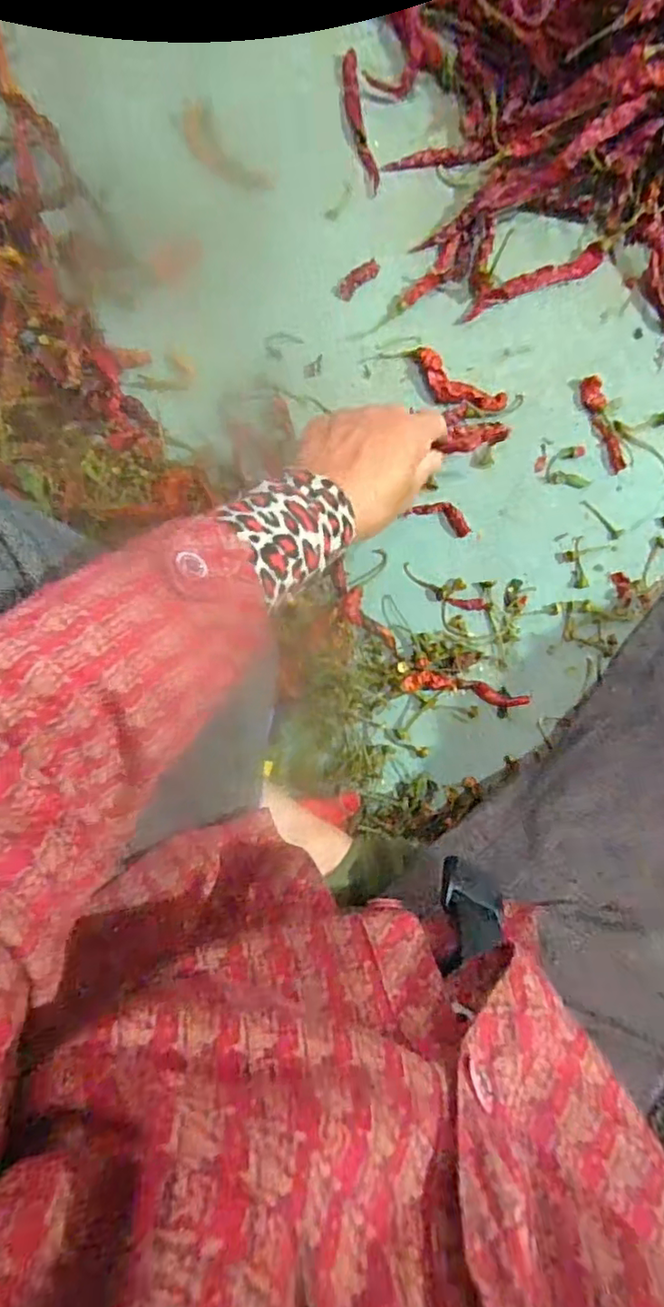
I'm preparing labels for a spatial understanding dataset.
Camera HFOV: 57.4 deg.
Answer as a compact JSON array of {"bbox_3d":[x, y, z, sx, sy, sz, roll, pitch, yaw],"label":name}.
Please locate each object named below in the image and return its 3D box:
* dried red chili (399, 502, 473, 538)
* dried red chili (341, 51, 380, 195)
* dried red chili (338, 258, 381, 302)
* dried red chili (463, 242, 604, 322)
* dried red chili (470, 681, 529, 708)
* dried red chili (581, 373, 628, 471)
[{"bbox_3d":[0.084,-0.106,0.467,0.054,0.006,0.021,19,88,-8],"label":"dried red chili"},{"bbox_3d":[0.021,-0.397,0.454,0.015,0.007,0.097,-14,93,-8],"label":"dried red chili"},{"bbox_3d":[0.020,-0.281,0.453,0.038,0.004,0.015,-44,97,-6],"label":"dried red chili"},{"bbox_3d":[0.160,-0.291,0.474,0.125,0.009,0.018,-27,95,-7],"label":"dried red chili"},{"bbox_3d":[0.130,0.034,0.475,0.048,0.009,0.014,18,88,-9],"label":"dried red chili"},{"bbox_3d":[0.219,-0.183,0.485,0.018,0.012,0.076,-24,94,-8],"label":"dried red chili"}]

